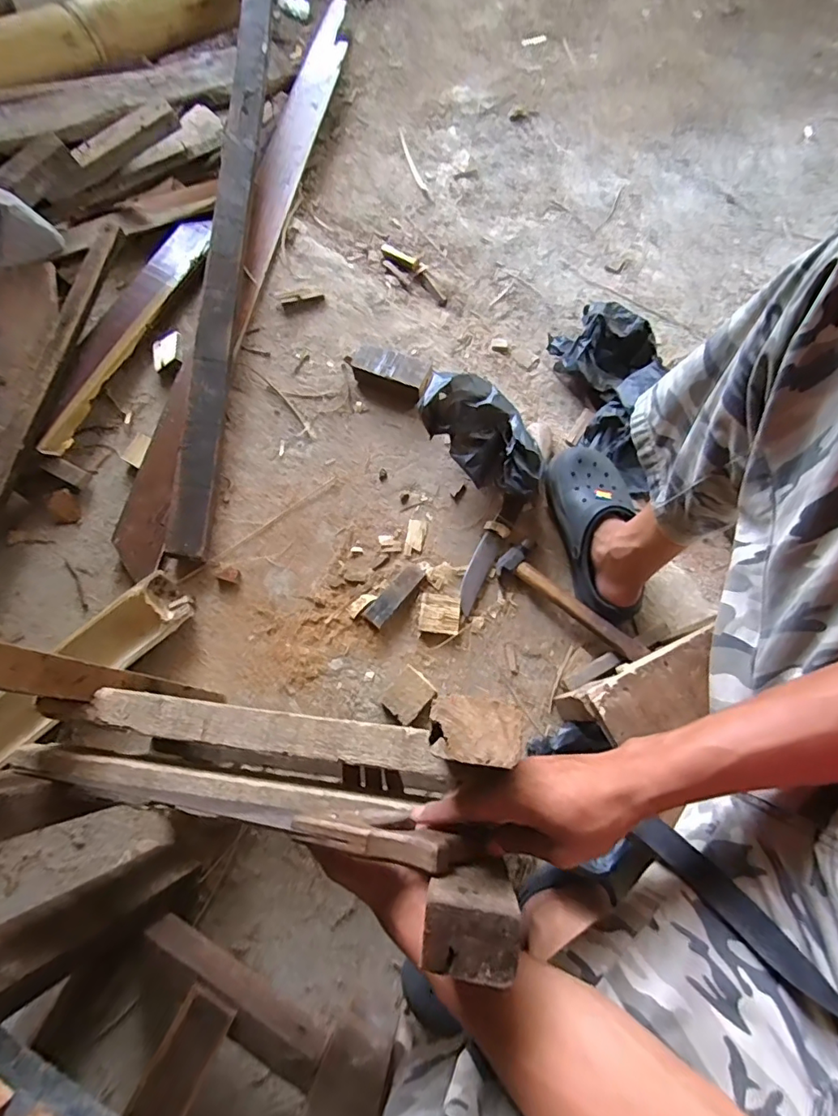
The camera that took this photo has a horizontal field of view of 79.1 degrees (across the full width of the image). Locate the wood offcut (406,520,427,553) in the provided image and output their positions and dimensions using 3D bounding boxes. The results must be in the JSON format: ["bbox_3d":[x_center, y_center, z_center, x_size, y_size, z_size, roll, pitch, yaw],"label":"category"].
[{"bbox_3d":[-0.005,-0.038,0.831,0.029,0.007,0.052,9,75,7],"label":"wood offcut"}]

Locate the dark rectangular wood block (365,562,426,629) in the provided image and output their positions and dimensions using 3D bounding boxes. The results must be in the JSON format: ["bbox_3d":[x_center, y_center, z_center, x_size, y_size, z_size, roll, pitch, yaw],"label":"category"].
[{"bbox_3d":[-0.036,0.056,0.785,0.033,0.027,0.112,39,78,11],"label":"dark rectangular wood block"}]

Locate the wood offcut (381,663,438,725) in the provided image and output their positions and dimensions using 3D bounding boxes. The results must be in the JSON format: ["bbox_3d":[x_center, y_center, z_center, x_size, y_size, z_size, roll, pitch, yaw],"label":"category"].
[{"bbox_3d":[-0.015,0.199,0.739,0.056,0.015,0.067,39,81,14],"label":"wood offcut"}]

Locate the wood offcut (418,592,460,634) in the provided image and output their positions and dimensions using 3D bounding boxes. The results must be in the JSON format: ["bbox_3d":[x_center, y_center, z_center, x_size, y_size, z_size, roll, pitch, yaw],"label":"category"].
[{"bbox_3d":[0.032,0.085,0.775,0.061,0.010,0.057,8,75,7],"label":"wood offcut"}]

